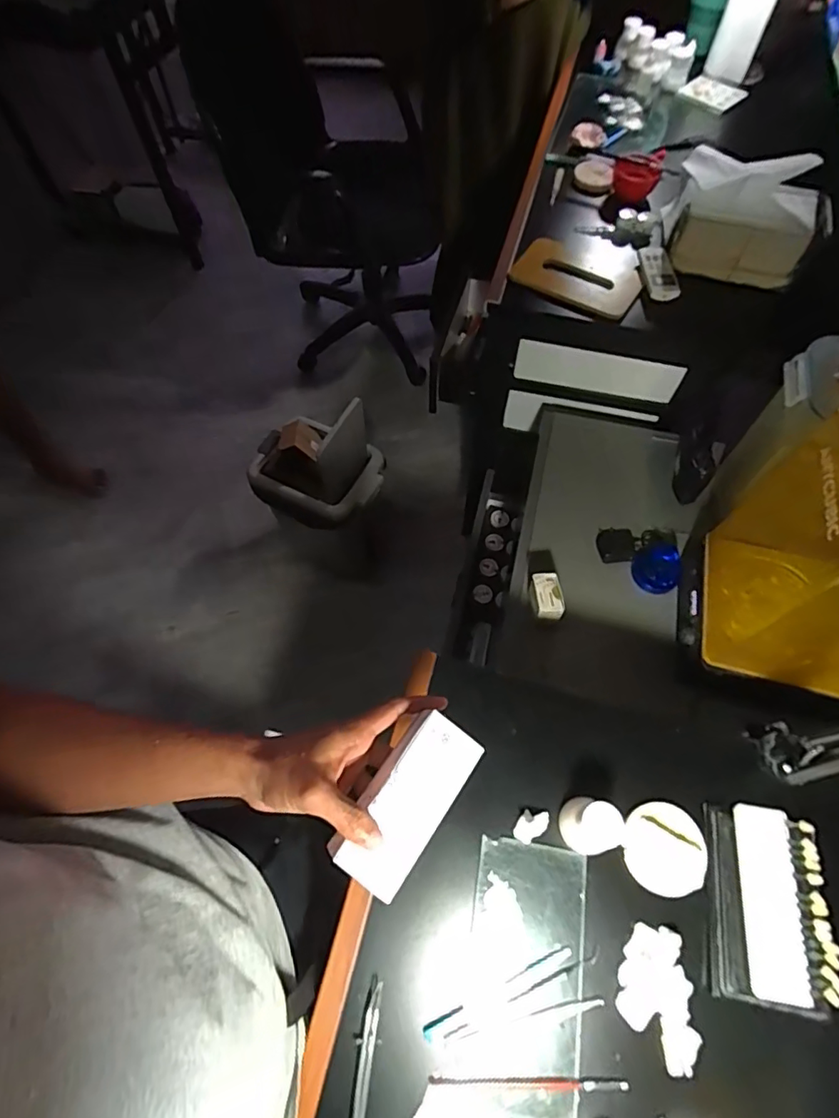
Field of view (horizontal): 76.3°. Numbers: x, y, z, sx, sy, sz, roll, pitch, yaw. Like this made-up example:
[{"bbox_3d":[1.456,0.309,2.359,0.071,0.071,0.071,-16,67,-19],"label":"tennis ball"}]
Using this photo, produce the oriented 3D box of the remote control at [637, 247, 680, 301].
[{"bbox_3d":[0.403,-0.482,0.905,0.053,0.023,0.135,3,64,2],"label":"remote control"}]

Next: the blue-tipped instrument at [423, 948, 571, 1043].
[{"bbox_3d":[0.070,0.382,0.471,0.142,0.004,0.012,-23,66,-11],"label":"blue-tipped instrument"}]

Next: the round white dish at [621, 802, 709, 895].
[{"bbox_3d":[0.238,0.280,0.518,0.073,0.009,0.078,0,63,0],"label":"round white dish"}]

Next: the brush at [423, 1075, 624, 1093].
[{"bbox_3d":[0.091,0.440,0.449,0.162,0.007,0.008,1,63,1],"label":"brush"}]

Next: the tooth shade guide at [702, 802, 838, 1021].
[{"bbox_3d":[0.318,0.314,0.489,0.099,0.023,0.156,10,64,5],"label":"tooth shade guide"}]

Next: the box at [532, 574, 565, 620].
[{"bbox_3d":[0.194,0.055,0.805,0.039,0.023,0.068,-2,63,-1],"label":"box"}]

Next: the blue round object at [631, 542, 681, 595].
[{"bbox_3d":[0.384,0.013,0.868,0.067,0.041,0.082,7,64,4],"label":"blue round object"}]

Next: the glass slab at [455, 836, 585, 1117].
[{"bbox_3d":[0.095,0.372,0.483,0.100,0.007,0.197,9,64,5],"label":"glass slab"}]

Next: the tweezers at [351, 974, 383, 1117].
[{"bbox_3d":[-0.046,0.438,0.443,0.018,0.006,0.142,3,64,2],"label":"tweezers"}]

